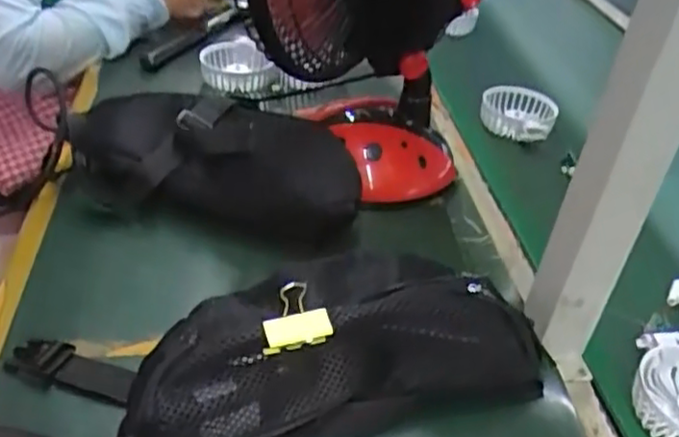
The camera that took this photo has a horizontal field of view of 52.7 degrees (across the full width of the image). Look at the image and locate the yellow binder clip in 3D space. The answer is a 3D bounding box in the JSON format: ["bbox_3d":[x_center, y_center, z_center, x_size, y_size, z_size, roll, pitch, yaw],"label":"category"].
[{"bbox_3d":[-0.026,0.063,0.420,0.040,0.049,0.017,-6,36,-17],"label":"yellow binder clip"}]

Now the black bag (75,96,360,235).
[{"bbox_3d":[-0.116,-0.056,0.629,0.273,0.063,0.144,8,36,4],"label":"black bag"}]

